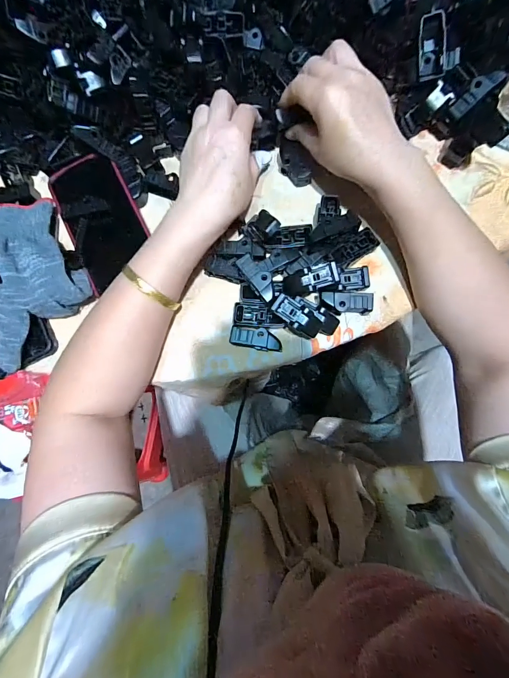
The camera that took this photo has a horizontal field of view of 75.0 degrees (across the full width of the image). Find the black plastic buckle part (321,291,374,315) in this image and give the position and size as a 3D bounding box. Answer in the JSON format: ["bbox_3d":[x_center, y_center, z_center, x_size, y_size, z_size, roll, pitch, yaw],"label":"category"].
[{"bbox_3d":[0.087,-0.034,0.312,0.047,0.015,0.019,4,83,6],"label":"black plastic buckle part"}]

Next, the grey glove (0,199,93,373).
[{"bbox_3d":[-0.241,-0.066,0.326,0.127,0.036,0.145,-40,81,0],"label":"grey glove"}]

